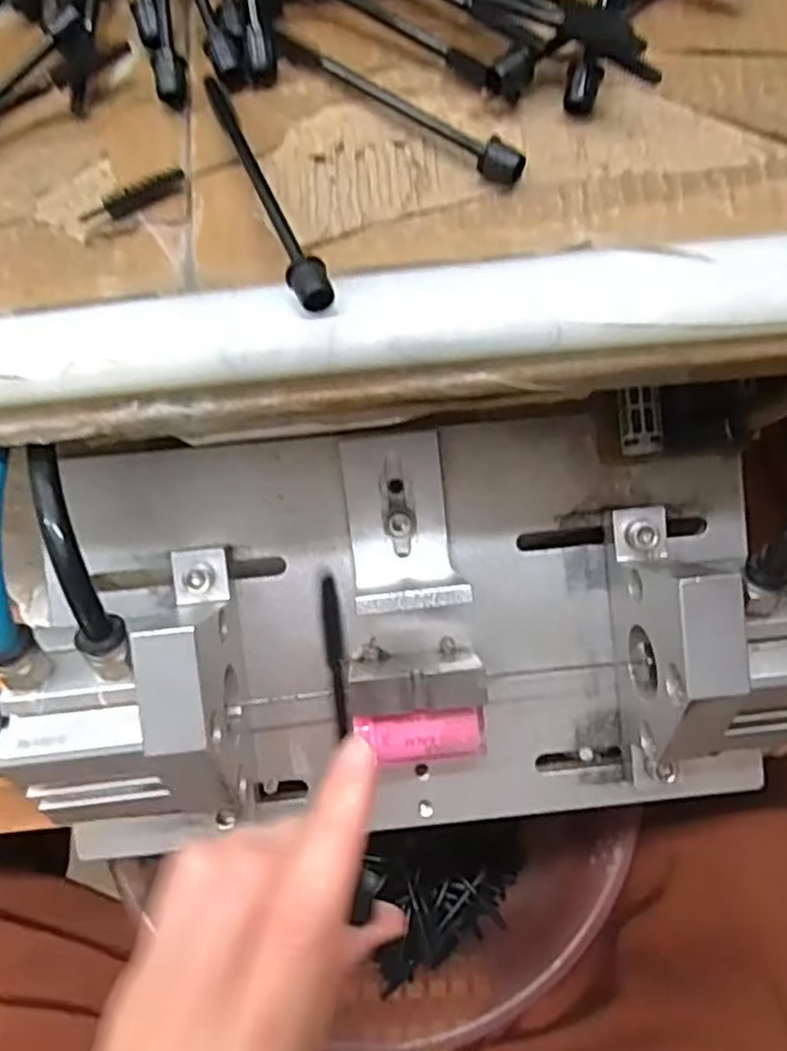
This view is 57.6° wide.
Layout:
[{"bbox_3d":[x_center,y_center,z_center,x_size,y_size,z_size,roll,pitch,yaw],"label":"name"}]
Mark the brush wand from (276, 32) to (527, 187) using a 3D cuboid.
[{"bbox_3d":[0.001,-0.131,0.221,0.092,0.011,0.012,37,77,13],"label":"brush wand"}]

